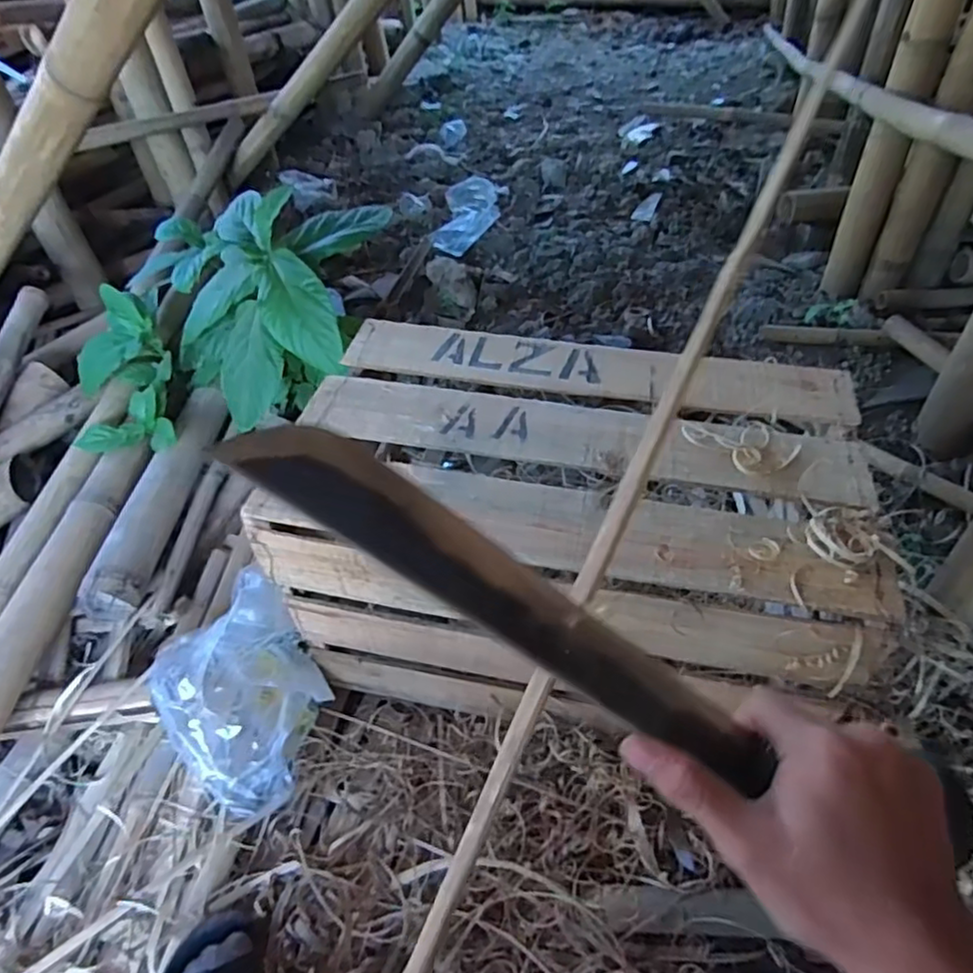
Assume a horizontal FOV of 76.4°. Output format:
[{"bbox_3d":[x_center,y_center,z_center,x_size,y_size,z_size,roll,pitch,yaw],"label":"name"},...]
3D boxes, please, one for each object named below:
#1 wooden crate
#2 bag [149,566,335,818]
[{"bbox_3d":[0.089,0.061,0.759,0.581,0.328,0.357,8,47,10],"label":"wooden crate"},{"bbox_3d":[-0.299,0.260,0.762,0.183,0.187,0.219,-27,51,-21],"label":"bag"}]

